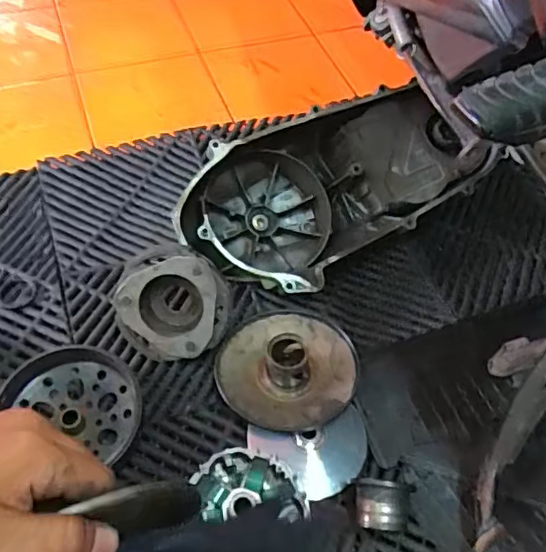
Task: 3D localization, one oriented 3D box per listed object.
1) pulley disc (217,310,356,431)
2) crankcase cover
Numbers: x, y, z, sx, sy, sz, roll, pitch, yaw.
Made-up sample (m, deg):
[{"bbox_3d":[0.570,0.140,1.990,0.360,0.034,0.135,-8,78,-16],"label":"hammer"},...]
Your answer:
[{"bbox_3d":[0.017,0.084,0.579,0.135,0.036,0.143,2,54,-2],"label":"pulley disc"},{"bbox_3d":[0.074,-0.100,0.680,0.383,0.108,0.176,-27,60,-21],"label":"crankcase cover"}]

